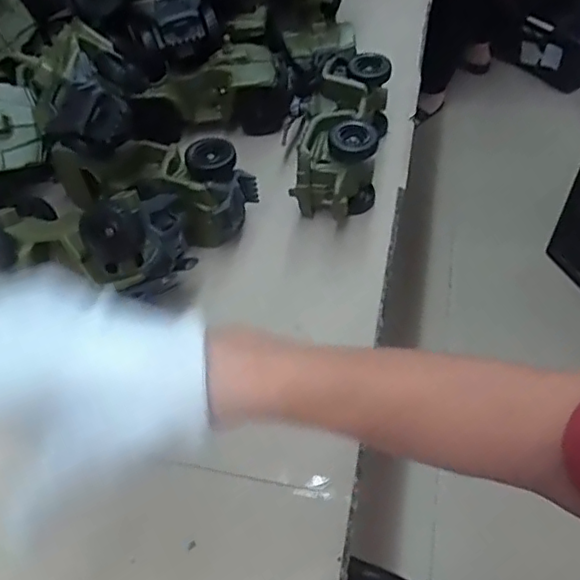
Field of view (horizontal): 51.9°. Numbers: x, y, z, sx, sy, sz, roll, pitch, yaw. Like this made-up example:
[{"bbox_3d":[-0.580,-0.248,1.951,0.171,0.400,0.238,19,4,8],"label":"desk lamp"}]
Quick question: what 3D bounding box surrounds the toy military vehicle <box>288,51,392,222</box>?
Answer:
[{"bbox_3d":[0.050,-0.147,0.579,0.078,0.076,0.176,9,54,9],"label":"toy military vehicle"}]

